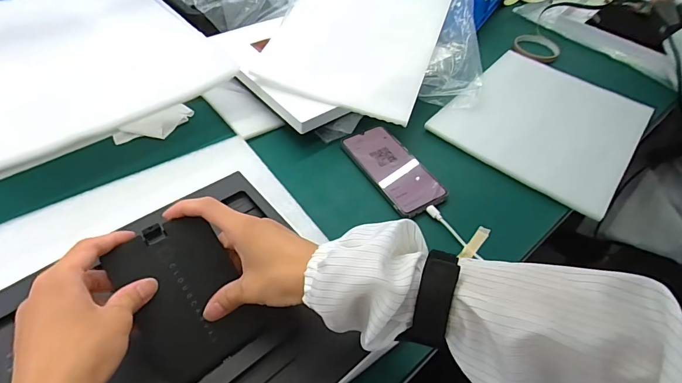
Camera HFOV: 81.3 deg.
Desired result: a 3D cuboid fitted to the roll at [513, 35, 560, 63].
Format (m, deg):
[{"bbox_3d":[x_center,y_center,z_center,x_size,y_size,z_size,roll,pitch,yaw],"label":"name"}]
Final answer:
[{"bbox_3d":[0.374,-0.278,0.758,0.083,0.014,0.083,3,50,-3],"label":"roll"}]

